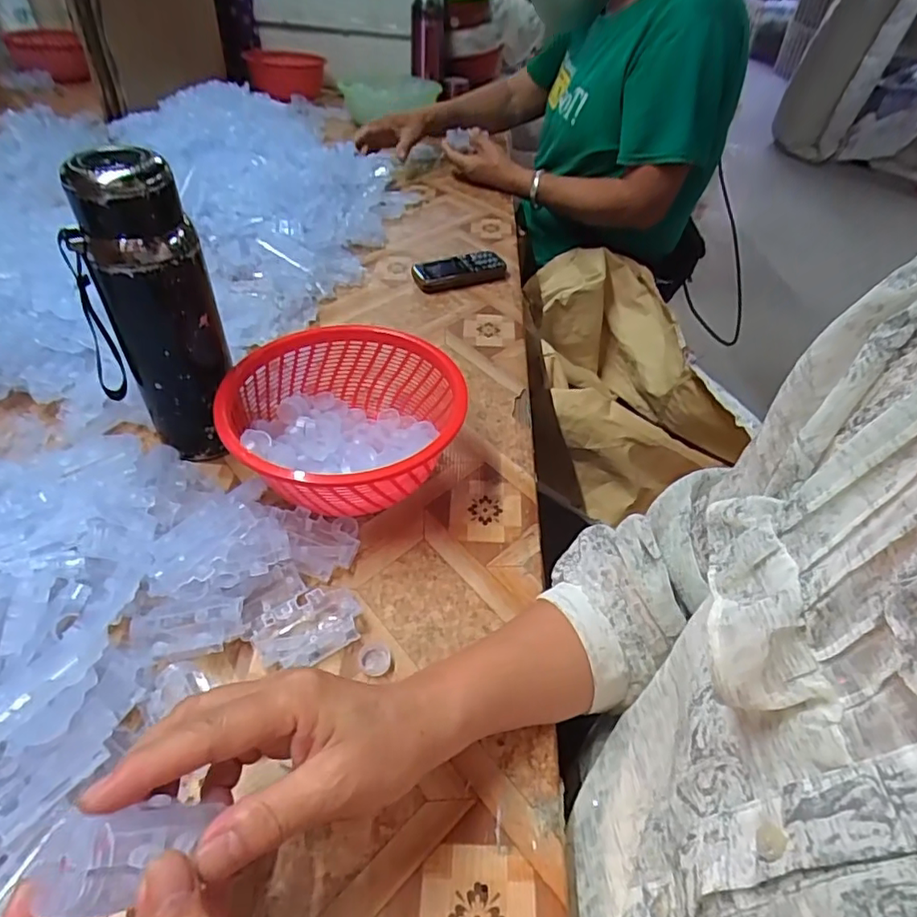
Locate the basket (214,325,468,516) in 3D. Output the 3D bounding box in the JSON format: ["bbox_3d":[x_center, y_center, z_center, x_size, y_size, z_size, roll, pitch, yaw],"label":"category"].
[{"bbox_3d":[-0.090,-0.022,0.469,0.174,0.081,0.171,3,44,-2],"label":"basket"}]

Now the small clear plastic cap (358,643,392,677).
[{"bbox_3d":[-0.054,0.129,0.376,0.020,0.004,0.021,3,44,-2],"label":"small clear plastic cap"}]

